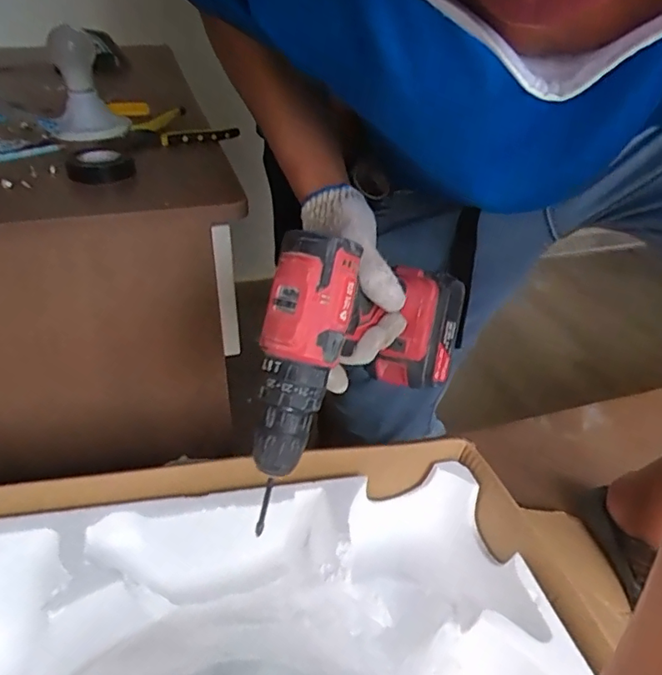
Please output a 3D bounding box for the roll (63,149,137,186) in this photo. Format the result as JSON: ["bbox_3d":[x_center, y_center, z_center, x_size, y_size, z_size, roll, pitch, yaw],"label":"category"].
[{"bbox_3d":[-0.243,-0.180,0.567,0.066,0.021,0.066,1,36,-1],"label":"roll"}]

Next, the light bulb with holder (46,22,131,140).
[{"bbox_3d":[-0.297,-0.309,0.652,0.075,0.109,0.102,-8,37,-14],"label":"light bulb with holder"}]

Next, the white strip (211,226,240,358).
[{"bbox_3d":[-0.111,-0.046,0.567,0.020,0.154,0.012,-5,36,-9],"label":"white strip"}]

